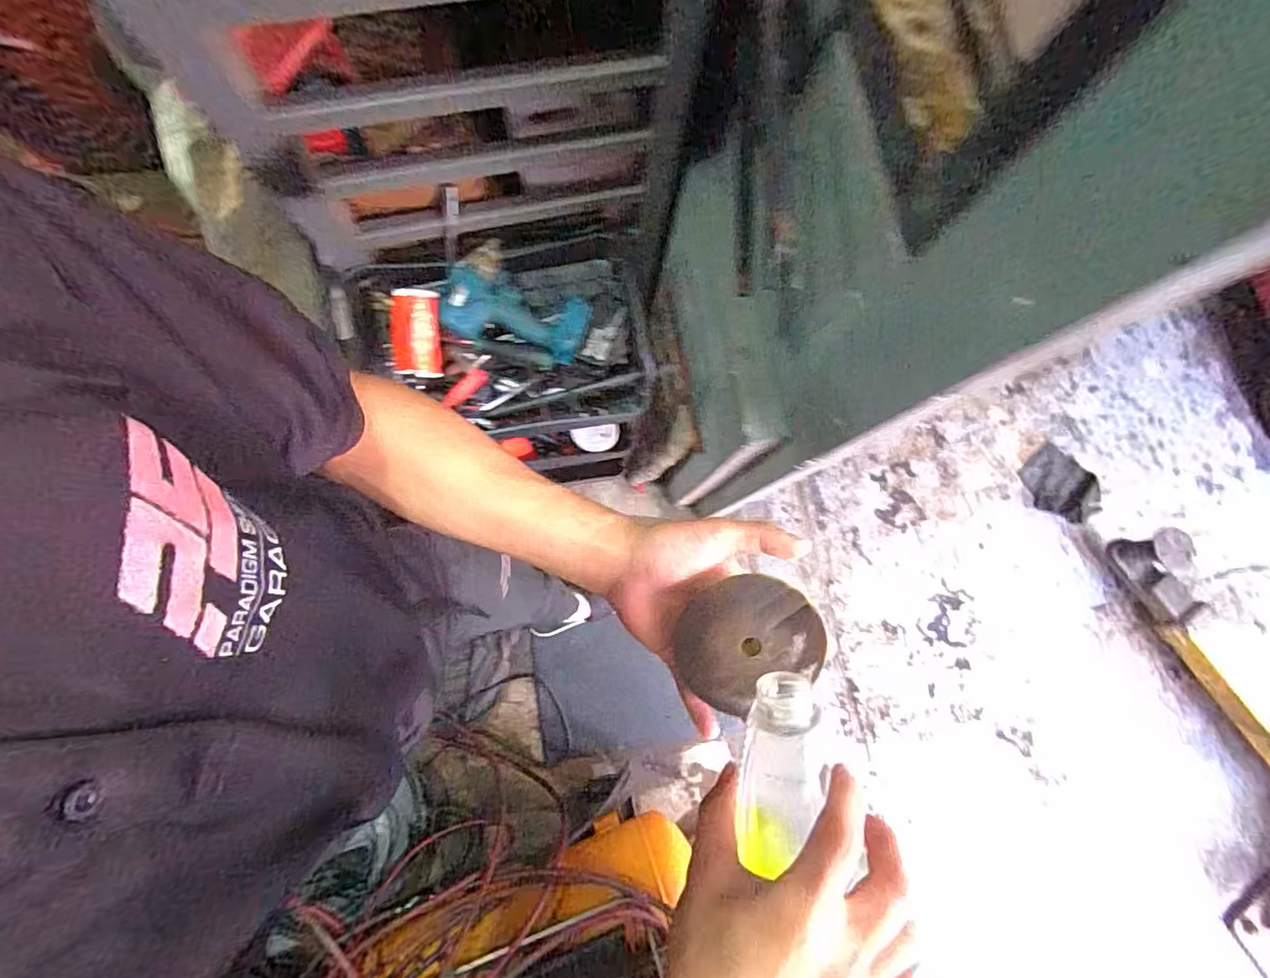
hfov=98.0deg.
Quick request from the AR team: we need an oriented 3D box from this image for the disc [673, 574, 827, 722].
[{"bbox_3d":[0.075,0.102,0.372,0.096,0.014,0.086,-34,95,6],"label":"disc"}]

